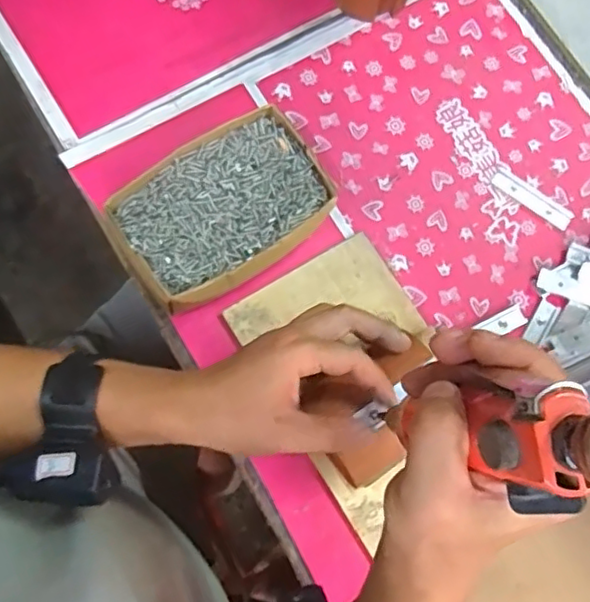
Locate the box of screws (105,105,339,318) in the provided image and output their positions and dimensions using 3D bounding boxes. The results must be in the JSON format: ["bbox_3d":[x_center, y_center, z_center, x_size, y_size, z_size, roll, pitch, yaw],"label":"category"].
[{"bbox_3d":[-0.061,-0.075,0.532,0.178,0.052,0.117,-33,81,-9],"label":"box of screws"}]

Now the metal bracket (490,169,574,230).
[{"bbox_3d":[0.223,-0.096,0.583,0.081,0.004,0.020,35,78,6],"label":"metal bracket"}]

